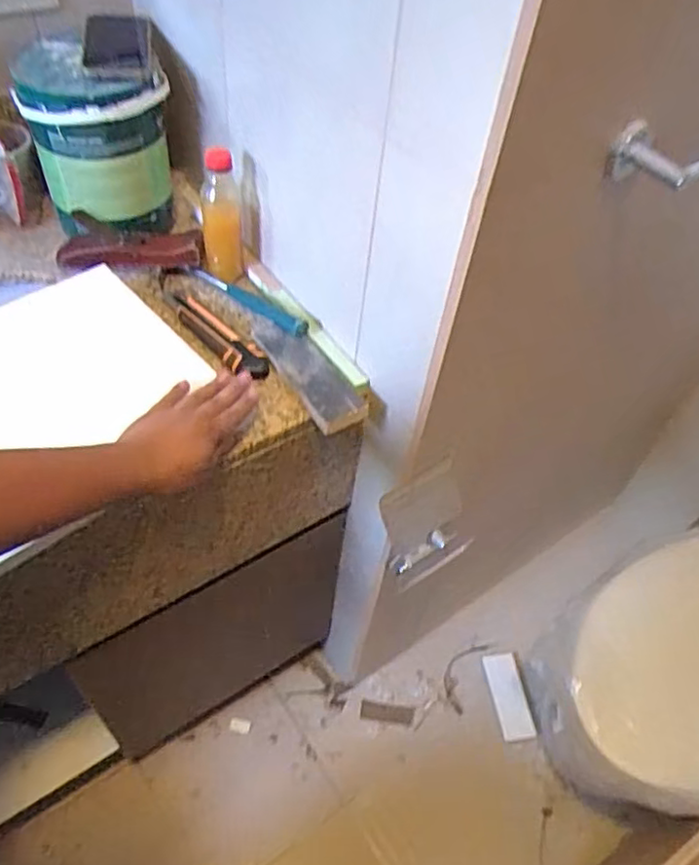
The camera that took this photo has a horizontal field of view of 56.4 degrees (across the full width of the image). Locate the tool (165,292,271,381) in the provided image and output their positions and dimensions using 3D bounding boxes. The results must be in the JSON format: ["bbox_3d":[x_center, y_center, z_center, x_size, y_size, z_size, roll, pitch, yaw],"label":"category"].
[{"bbox_3d":[-0.174,-0.130,0.838,0.043,0.022,0.192,-32,61,-28],"label":"tool"}]

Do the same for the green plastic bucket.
[{"bbox_3d":[-0.341,-0.387,0.888,0.167,0.202,0.164,-19,55,-20],"label":"green plastic bucket"}]

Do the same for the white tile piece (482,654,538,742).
[{"bbox_3d":[0.351,0.580,1.435,0.074,0.010,0.178,-11,59,-2],"label":"white tile piece"}]

